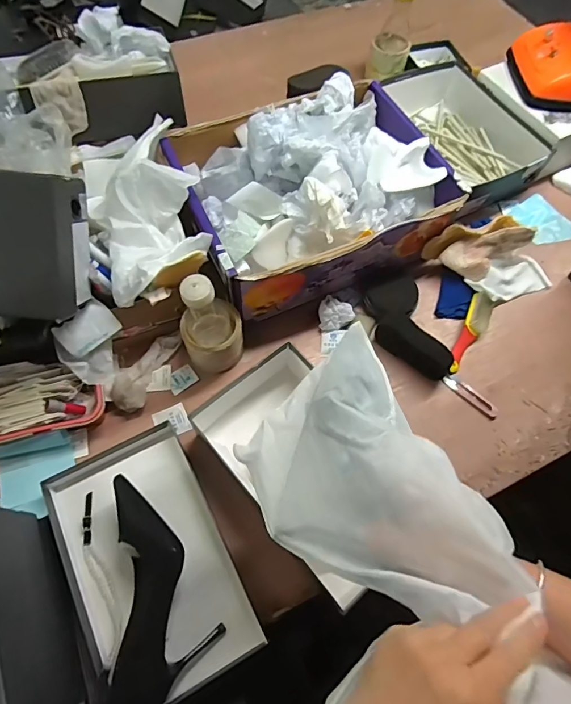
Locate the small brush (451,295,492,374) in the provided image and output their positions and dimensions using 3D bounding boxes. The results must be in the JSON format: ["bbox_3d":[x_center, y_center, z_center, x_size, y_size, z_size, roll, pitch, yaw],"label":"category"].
[{"bbox_3d":[0.309,-0.030,0.728,0.033,0.030,0.148,24,66,8],"label":"small brush"}]

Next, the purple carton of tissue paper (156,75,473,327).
[{"bbox_3d":[0.041,-0.267,0.737,0.394,0.166,0.320,-21,68,-12],"label":"purple carton of tissue paper"}]

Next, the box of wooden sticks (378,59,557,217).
[{"bbox_3d":[0.341,-0.451,0.885,0.199,0.093,0.365,-21,68,-12],"label":"box of wooden sticks"}]

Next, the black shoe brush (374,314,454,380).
[{"bbox_3d":[0.203,-0.008,0.694,0.126,0.057,0.040,42,70,16],"label":"black shoe brush"}]

